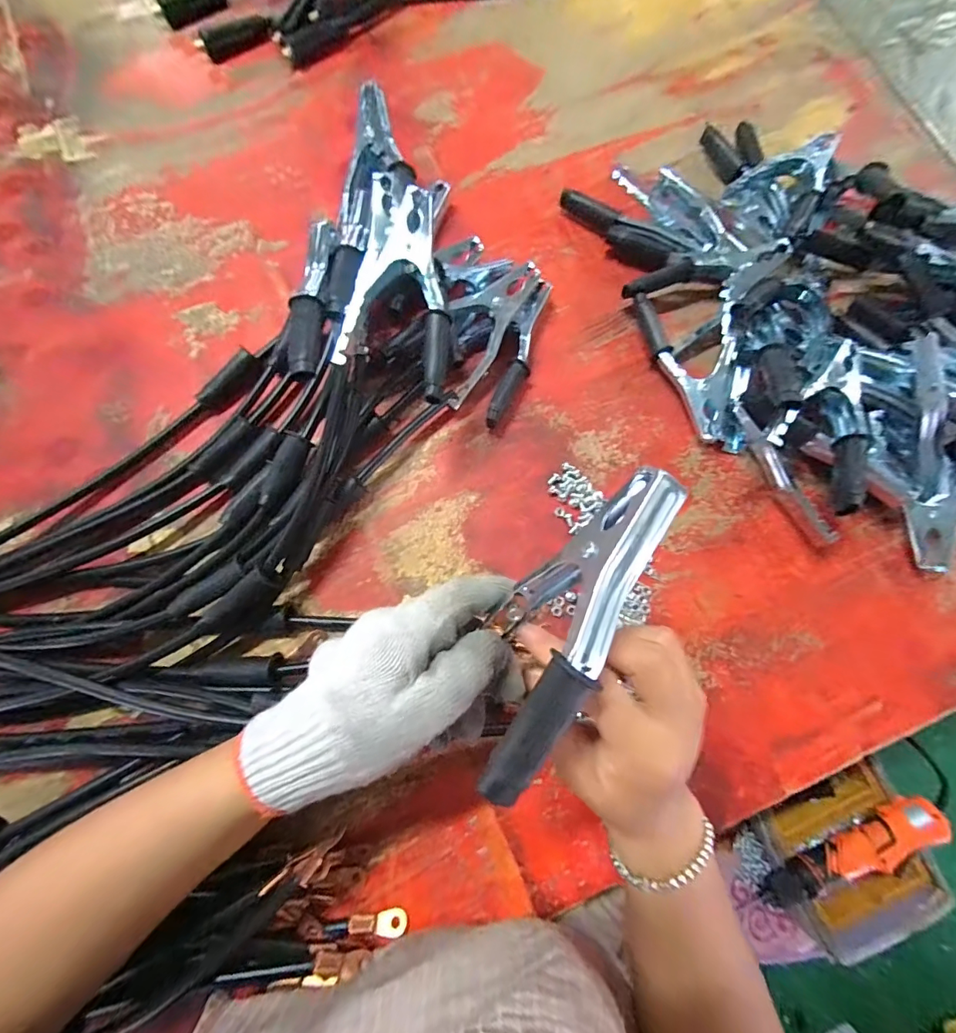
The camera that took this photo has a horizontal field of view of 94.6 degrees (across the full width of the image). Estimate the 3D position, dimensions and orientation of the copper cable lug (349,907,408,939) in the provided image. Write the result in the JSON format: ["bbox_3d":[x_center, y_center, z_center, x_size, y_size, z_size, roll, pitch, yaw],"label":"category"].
[{"bbox_3d":[-0.066,0.271,0.295,0.037,0.010,0.012,10,76,1],"label":"copper cable lug"}]

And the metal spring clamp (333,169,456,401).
[{"bbox_3d":[-0.051,-0.170,0.314,0.077,0.036,0.164,9,76,1],"label":"metal spring clamp"}]

